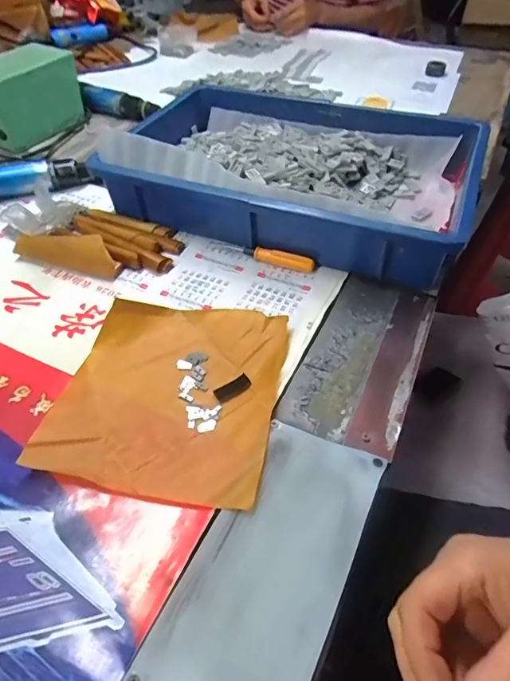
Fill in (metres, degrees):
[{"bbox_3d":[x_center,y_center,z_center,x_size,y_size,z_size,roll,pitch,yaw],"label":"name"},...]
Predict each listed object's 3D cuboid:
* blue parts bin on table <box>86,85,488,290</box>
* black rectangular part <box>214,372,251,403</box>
[{"bbox_3d":[0.042,-0.222,0.571,0.444,0.084,0.288,18,50,17],"label":"blue parts bin on table"},{"bbox_3d":[-0.019,0.041,0.389,0.033,0.004,0.017,-26,52,-21],"label":"black rectangular part"}]

